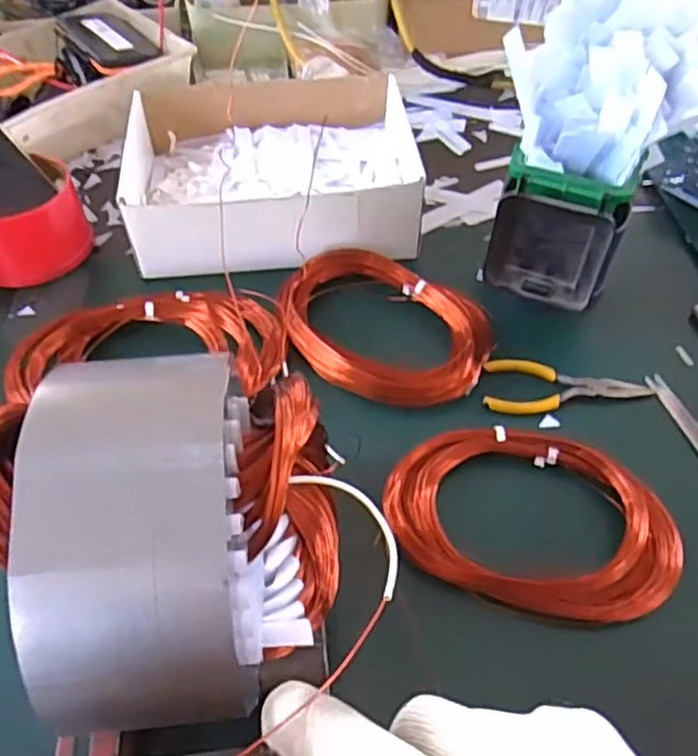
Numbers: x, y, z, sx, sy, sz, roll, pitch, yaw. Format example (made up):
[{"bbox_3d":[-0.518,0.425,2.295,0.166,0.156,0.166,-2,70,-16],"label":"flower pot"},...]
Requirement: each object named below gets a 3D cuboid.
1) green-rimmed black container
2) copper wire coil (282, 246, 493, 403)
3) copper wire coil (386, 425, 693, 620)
[{"bbox_3d":[0.154,-0.111,0.510,0.094,0.104,0.061,22,55,15],"label":"green-rimmed black container"},{"bbox_3d":[0.025,-0.043,0.517,0.162,0.029,0.108,16,54,11],"label":"copper wire coil"},{"bbox_3d":[0.115,0.085,0.428,0.178,0.028,0.113,18,54,13],"label":"copper wire coil"}]

